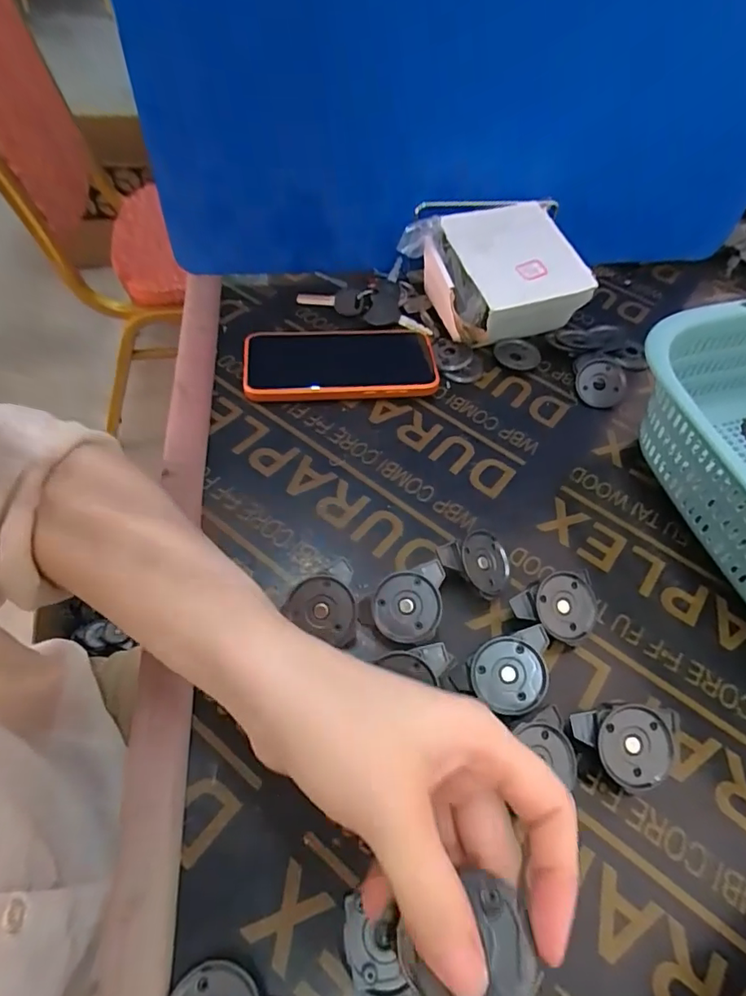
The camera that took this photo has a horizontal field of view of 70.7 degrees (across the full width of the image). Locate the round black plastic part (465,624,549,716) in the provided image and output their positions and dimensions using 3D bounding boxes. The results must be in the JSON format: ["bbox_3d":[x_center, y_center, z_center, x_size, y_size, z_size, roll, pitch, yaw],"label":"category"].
[{"bbox_3d":[0.080,0.102,0.306,0.050,0.007,0.043,-13,82,1],"label":"round black plastic part"}]

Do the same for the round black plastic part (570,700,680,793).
[{"bbox_3d":[0.138,0.136,0.296,0.056,0.018,0.044,16,78,4],"label":"round black plastic part"}]

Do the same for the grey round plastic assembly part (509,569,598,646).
[{"bbox_3d":[0.118,0.072,0.340,0.054,0.022,0.043,-19,82,-15],"label":"grey round plastic assembly part"}]

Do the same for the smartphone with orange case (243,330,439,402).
[{"bbox_3d":[-0.029,-0.117,0.464,0.165,0.017,0.080,-4,56,-8],"label":"smartphone with orange case"}]

